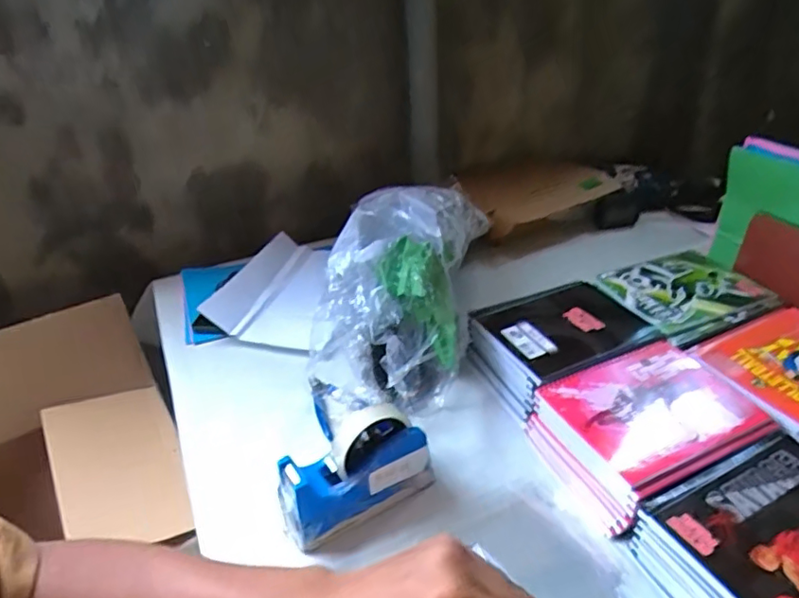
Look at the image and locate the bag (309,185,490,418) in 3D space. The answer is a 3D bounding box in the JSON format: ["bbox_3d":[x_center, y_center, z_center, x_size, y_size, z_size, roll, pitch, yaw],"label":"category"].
[{"bbox_3d":[0.017,-0.039,0.836,0.191,0.169,0.455,6,34,16],"label":"bag"}]

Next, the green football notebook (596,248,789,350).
[{"bbox_3d":[0.412,-0.014,0.798,0.202,0.006,0.166,-17,34,-18],"label":"green football notebook"}]

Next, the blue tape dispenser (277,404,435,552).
[{"bbox_3d":[-0.044,0.175,0.578,0.159,0.107,0.059,-18,35,-21],"label":"blue tape dispenser"}]

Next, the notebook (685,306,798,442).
[{"bbox_3d":[0.474,0.073,0.668,0.207,0.007,0.156,-17,35,-19],"label":"notebook"}]

